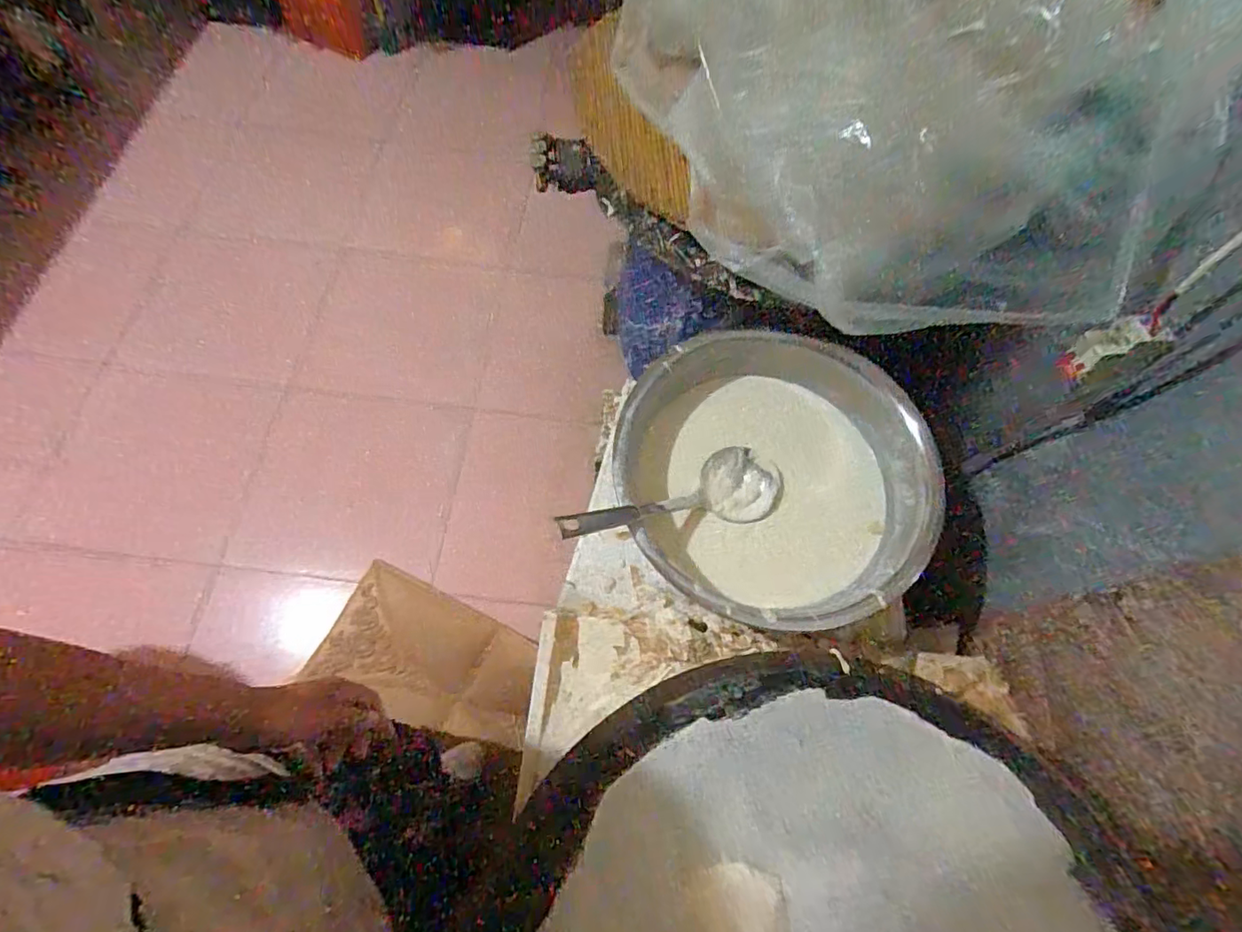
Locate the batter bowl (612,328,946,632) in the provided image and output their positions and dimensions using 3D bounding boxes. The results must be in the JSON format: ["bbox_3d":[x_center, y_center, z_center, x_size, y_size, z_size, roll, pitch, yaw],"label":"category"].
[{"bbox_3d":[0.200,0.020,0.751,0.344,0.187,0.365,1,67,-3],"label":"batter bowl"}]

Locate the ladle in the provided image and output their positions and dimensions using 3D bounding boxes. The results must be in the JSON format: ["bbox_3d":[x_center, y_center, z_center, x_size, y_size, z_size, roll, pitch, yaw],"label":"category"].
[{"bbox_3d":[0.070,0.040,0.695,0.345,0.066,0.099,-8,65,-37],"label":"ladle"}]

